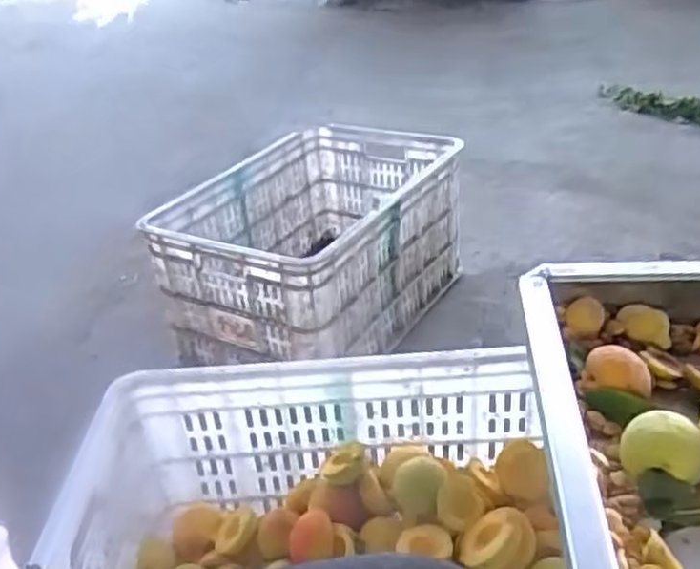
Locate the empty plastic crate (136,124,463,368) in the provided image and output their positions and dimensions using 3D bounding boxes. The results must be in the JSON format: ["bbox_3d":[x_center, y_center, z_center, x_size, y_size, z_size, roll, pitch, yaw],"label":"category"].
[{"bbox_3d":[-0.052,-0.068,1.355,0.364,0.281,0.540,15,37,29],"label":"empty plastic crate"}]

